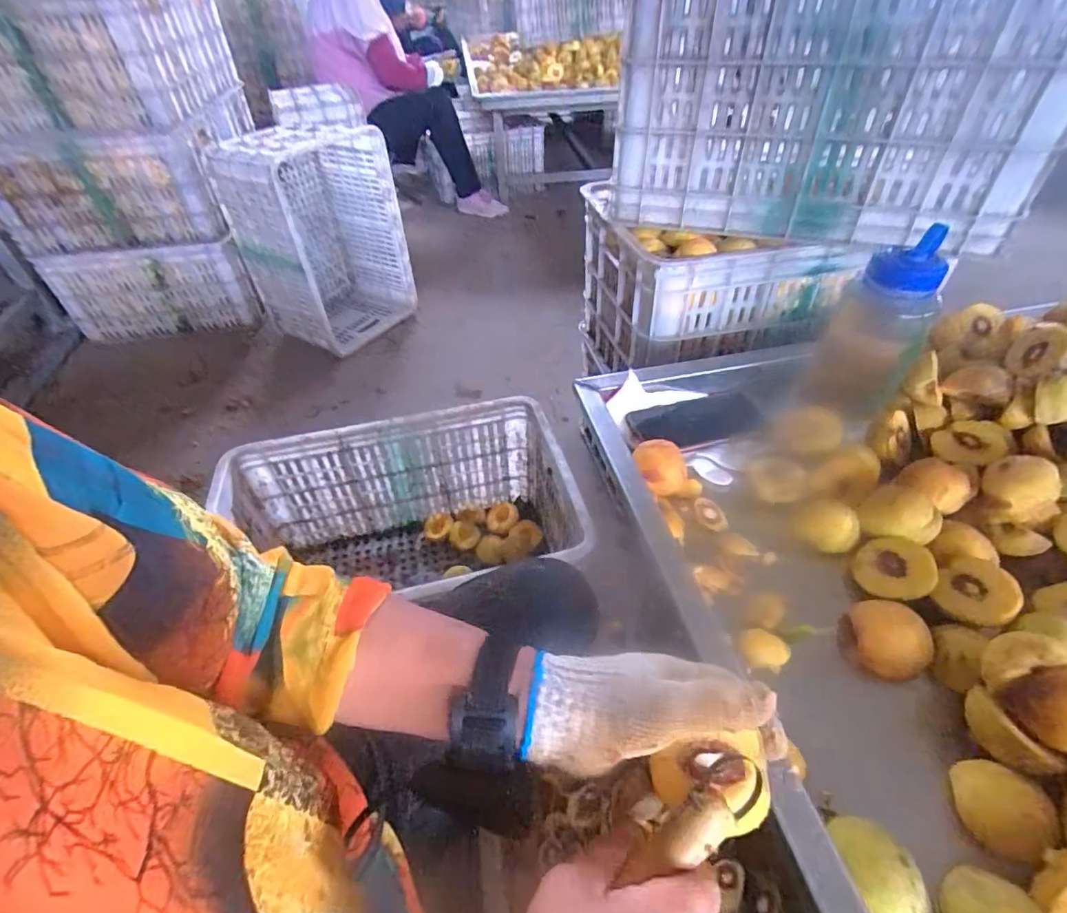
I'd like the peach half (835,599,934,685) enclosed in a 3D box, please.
[{"bbox_3d":[0.285,0.145,0.412,0.061,0.039,0.061,-1,45,1],"label":"peach half"}]

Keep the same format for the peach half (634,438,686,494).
[{"bbox_3d":[0.131,0.013,0.532,0.058,0.037,0.057,13,47,15],"label":"peach half"}]

